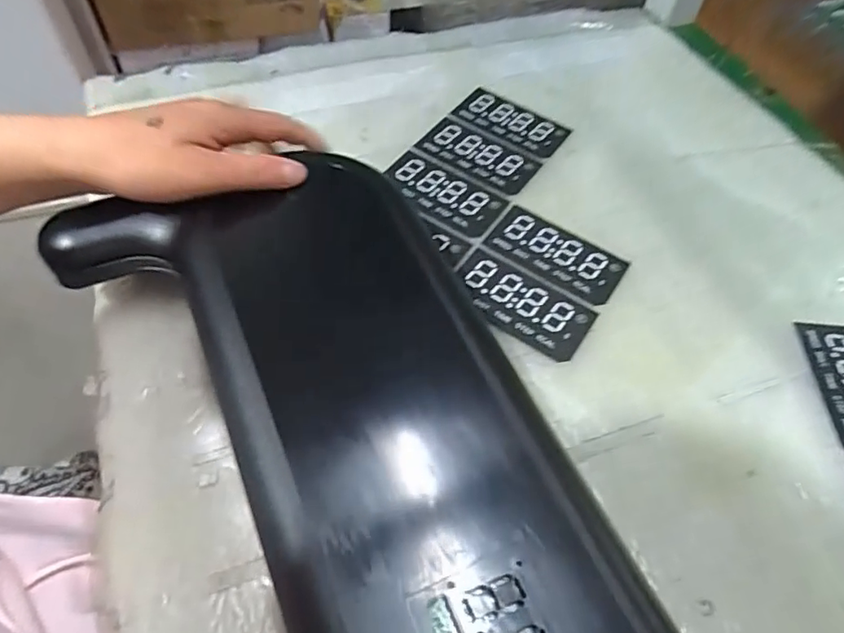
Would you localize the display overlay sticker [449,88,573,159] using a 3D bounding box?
[{"bbox_3d":[0.074,-0.162,0.464,0.090,0.004,0.048,32,59,17],"label":"display overlay sticker"}]

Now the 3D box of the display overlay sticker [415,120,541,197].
[{"bbox_3d":[0.045,-0.126,0.441,0.091,0.004,0.051,32,59,16],"label":"display overlay sticker"}]

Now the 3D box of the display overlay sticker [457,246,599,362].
[{"bbox_3d":[0.063,-0.009,0.360,0.090,0.004,0.050,32,59,17],"label":"display overlay sticker"}]

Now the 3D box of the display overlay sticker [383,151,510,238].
[{"bbox_3d":[0.015,-0.091,0.411,0.089,0.004,0.047,31,59,16],"label":"display overlay sticker"}]

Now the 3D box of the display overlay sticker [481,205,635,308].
[{"bbox_3d":[0.092,-0.044,0.386,0.091,0.004,0.048,30,59,16],"label":"display overlay sticker"}]

